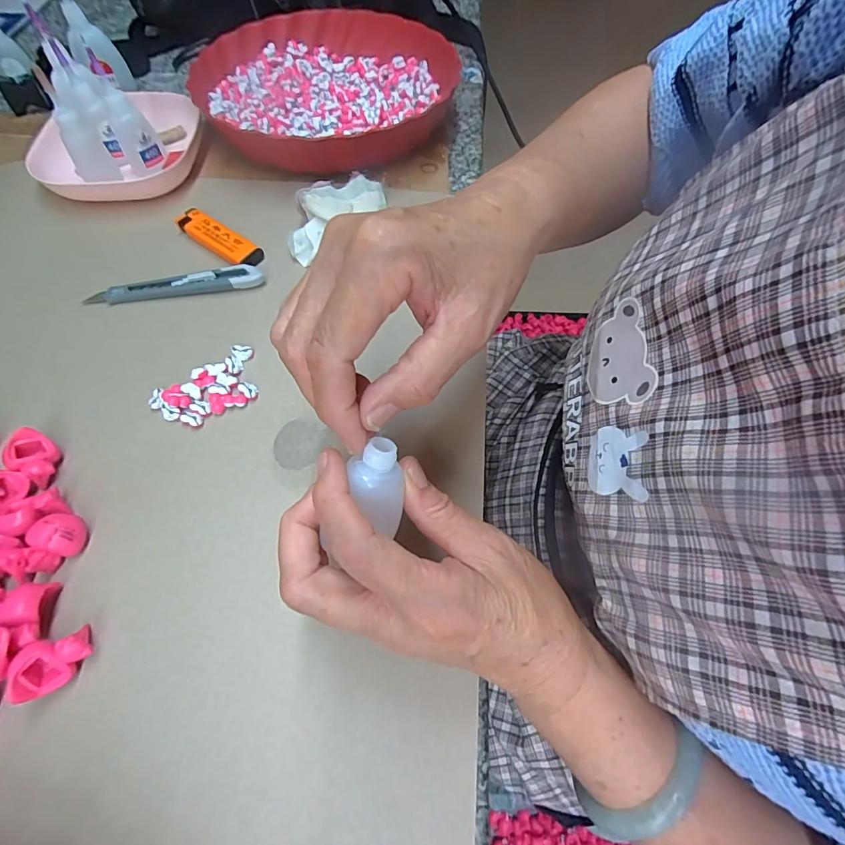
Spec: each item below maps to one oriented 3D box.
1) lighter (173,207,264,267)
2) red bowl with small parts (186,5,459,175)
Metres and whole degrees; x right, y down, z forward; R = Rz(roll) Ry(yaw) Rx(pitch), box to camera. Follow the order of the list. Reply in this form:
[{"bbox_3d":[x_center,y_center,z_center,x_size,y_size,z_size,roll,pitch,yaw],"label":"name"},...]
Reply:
[{"bbox_3d":[-0.165,-0.148,0.359,0.080,0.015,0.021,34,68,15],"label":"lighter"},{"bbox_3d":[-0.083,-0.319,0.420,0.237,0.044,0.241,0,63,0],"label":"red bowl with small parts"}]

